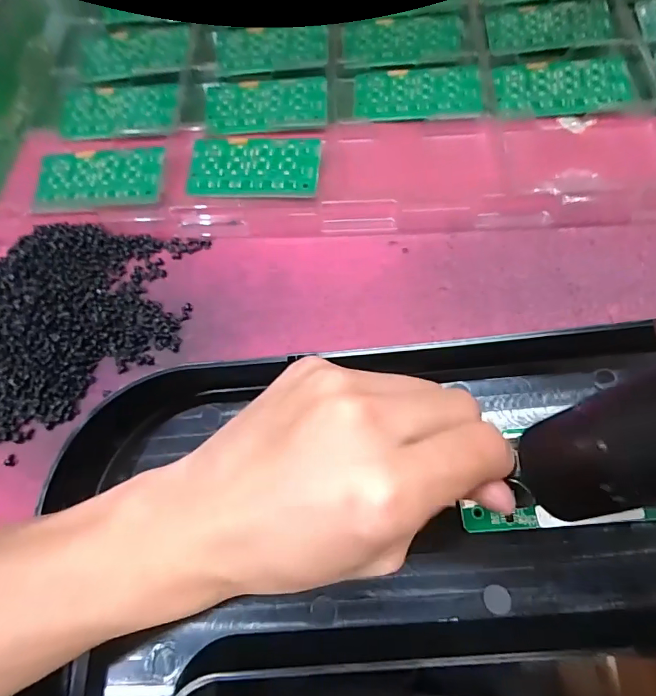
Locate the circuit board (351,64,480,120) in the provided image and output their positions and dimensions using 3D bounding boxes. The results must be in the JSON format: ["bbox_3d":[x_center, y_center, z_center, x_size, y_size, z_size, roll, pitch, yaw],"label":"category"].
[{"bbox_3d":[0.069,-0.196,0.357,0.094,0.008,0.055,0,67,3],"label":"circuit board"}]

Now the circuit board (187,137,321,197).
[{"bbox_3d":[-0.053,-0.129,0.330,0.092,0.006,0.048,4,67,5],"label":"circuit board"}]

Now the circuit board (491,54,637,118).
[{"bbox_3d":[0.173,-0.196,0.346,0.095,0.010,0.049,-4,67,2],"label":"circuit board"}]

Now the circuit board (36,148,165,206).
[{"bbox_3d":[-0.164,-0.122,0.334,0.091,0.004,0.048,0,67,3],"label":"circuit board"}]

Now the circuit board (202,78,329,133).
[{"bbox_3d":[-0.048,-0.189,0.360,0.094,0.004,0.051,-1,67,3],"label":"circuit board"}]

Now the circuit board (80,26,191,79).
[{"bbox_3d":[-0.164,-0.253,0.395,0.089,0.004,0.056,-3,67,2],"label":"circuit board"}]

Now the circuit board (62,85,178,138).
[{"bbox_3d":[-0.164,-0.189,0.365,0.089,0.004,0.052,-1,67,3],"label":"circuit board"}]

